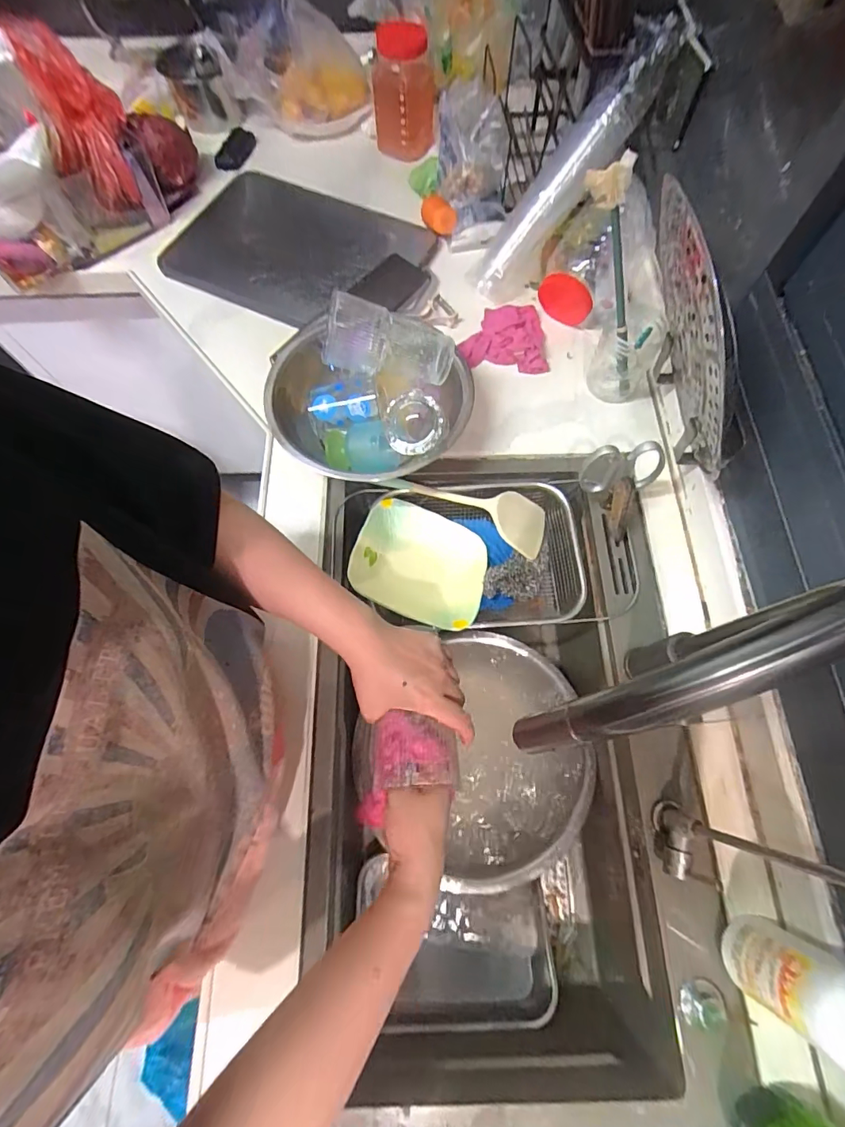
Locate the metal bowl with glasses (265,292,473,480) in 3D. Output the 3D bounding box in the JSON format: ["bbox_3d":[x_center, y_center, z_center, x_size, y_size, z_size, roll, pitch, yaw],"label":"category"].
[{"bbox_3d":[-0.077,-0.230,0.637,0.270,0.171,0.246,0,69,1],"label":"metal bowl with glasses"}]

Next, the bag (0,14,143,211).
[{"bbox_3d":[-0.580,-0.752,0.795,0.138,0.252,0.077,-28,30,-10],"label":"bag"}]

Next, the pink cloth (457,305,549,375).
[{"bbox_3d":[0.127,-0.366,0.765,0.134,0.022,0.120,-9,69,-3],"label":"pink cloth"}]

